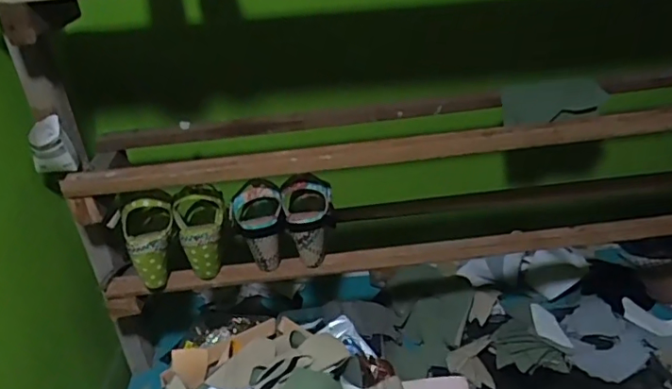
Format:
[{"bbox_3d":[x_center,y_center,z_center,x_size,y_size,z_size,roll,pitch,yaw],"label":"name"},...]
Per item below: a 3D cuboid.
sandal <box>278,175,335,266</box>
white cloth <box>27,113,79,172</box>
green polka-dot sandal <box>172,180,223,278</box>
[{"bbox_3d":[-0.042,0.041,0.880,0.082,0.134,0.068,-6,28,-2],"label":"sandal"},{"bbox_3d":[-0.420,-0.069,0.812,0.058,0.075,0.045,-21,33,-27],"label":"white cloth"},{"bbox_3d":[-0.216,0.062,0.874,0.083,0.146,0.080,-6,-3,-3],"label":"green polka-dot sandal"}]

